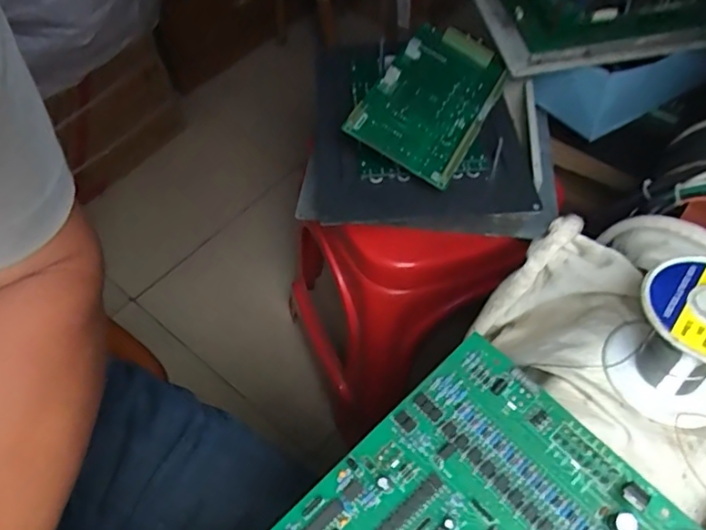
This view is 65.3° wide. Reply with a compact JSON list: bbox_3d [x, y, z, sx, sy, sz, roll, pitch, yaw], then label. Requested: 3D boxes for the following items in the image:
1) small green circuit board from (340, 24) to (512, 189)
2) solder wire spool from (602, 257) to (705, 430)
[{"bbox_3d":[0.084,-0.179,0.589,0.118,0.018,0.199,30,71,7],"label":"small green circuit board"},{"bbox_3d":[0.173,0.041,0.285,0.060,0.066,0.064,-1,54,1],"label":"solder wire spool"}]

